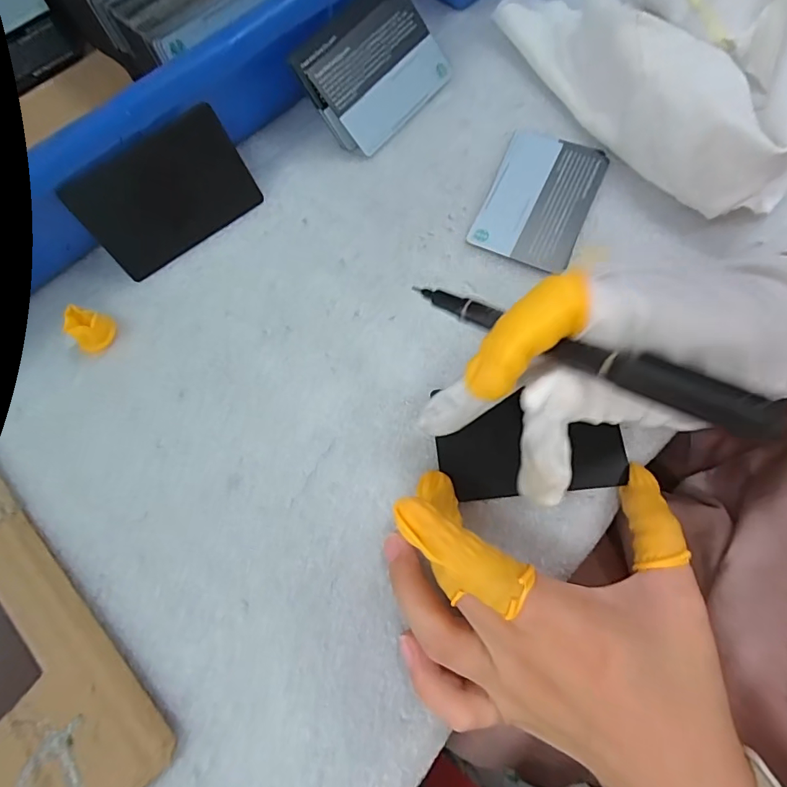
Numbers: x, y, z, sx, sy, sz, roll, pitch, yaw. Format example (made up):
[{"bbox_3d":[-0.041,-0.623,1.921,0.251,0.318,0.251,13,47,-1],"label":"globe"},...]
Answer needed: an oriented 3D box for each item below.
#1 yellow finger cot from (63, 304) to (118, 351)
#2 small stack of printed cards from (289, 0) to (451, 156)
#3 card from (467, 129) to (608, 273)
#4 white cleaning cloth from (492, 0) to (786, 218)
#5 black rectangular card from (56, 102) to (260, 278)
[{"bbox_3d":[-0.154,-0.034,0.241,0.019,0.015,0.019,-1,71,2],"label":"yellow finger cot"},{"bbox_3d":[-0.011,-0.190,0.277,0.088,0.008,0.064,-49,118,-14],"label":"small stack of printed cards"},{"bbox_3d":[0.081,-0.110,0.265,0.055,0.004,0.086,23,73,9],"label":"card"},{"bbox_3d":[0.158,-0.195,0.271,0.122,0.041,0.203,-36,74,-10],"label":"white cleaning cloth"},{"bbox_3d":[-0.117,-0.104,0.249,0.085,0.053,0.004,-37,43,-9],"label":"black rectangular card"}]

